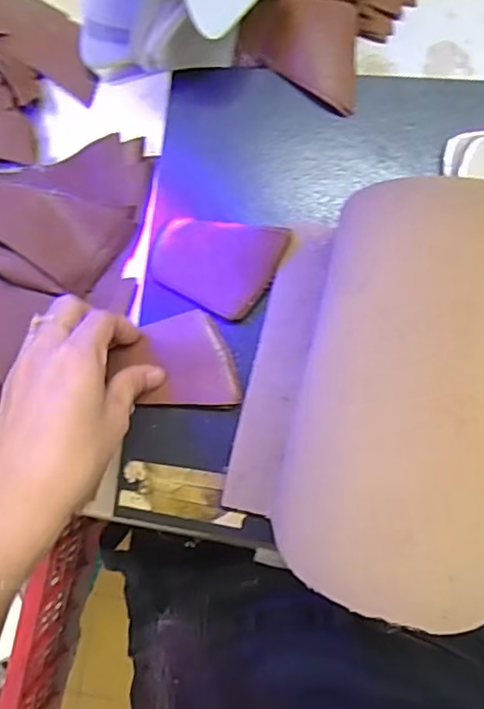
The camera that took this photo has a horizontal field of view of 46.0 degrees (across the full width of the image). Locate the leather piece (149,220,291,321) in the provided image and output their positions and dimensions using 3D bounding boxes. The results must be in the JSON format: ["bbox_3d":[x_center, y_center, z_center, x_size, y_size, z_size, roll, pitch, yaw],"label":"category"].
[{"bbox_3d":[-0.017,-0.061,0.360,0.077,0.007,0.061,24,108,6],"label":"leather piece"}]

